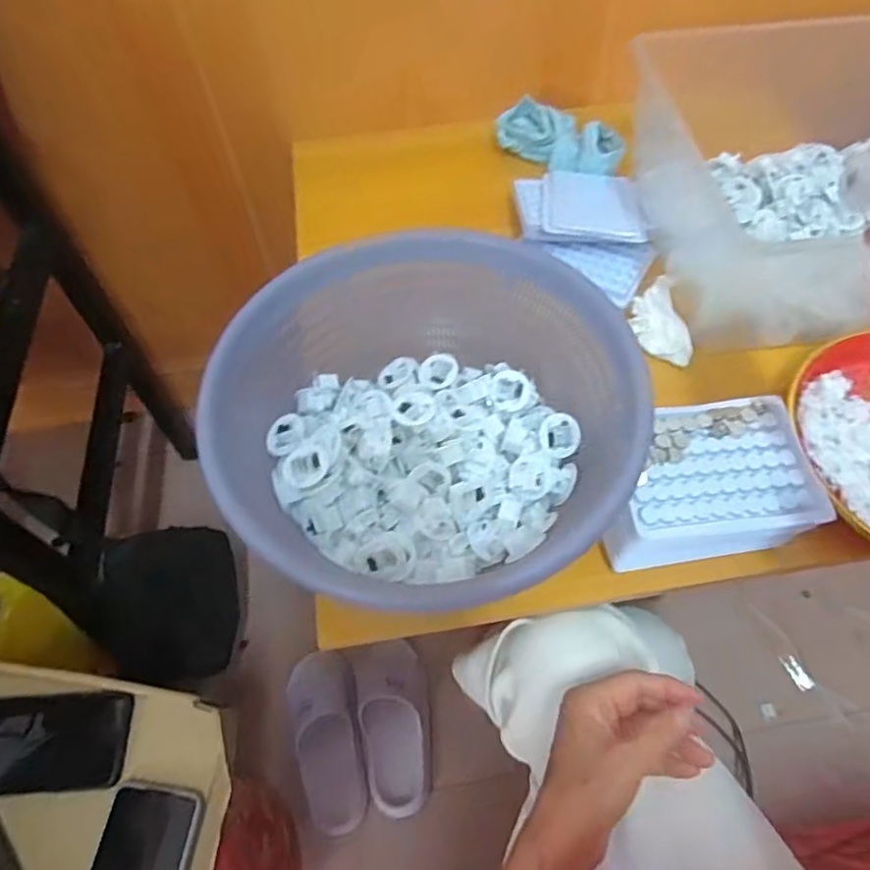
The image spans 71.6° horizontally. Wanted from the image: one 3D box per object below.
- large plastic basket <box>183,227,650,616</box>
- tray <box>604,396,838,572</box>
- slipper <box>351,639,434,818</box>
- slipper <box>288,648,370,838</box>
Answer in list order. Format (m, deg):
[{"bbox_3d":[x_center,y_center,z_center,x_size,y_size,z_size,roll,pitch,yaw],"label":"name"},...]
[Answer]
[{"bbox_3d":[-0.003,-0.008,0.438,0.284,0.101,0.273,13,61,10],"label":"large plastic basket"},{"bbox_3d":[0.188,0.039,0.433,0.139,0.059,0.104,-10,60,-3],"label":"tray"},{"bbox_3d":[-0.053,0.394,0.830,0.104,0.081,0.220,-13,60,-5],"label":"slipper"},{"bbox_3d":[-0.146,0.410,0.821,0.088,0.066,0.227,-14,60,-6],"label":"slipper"}]

